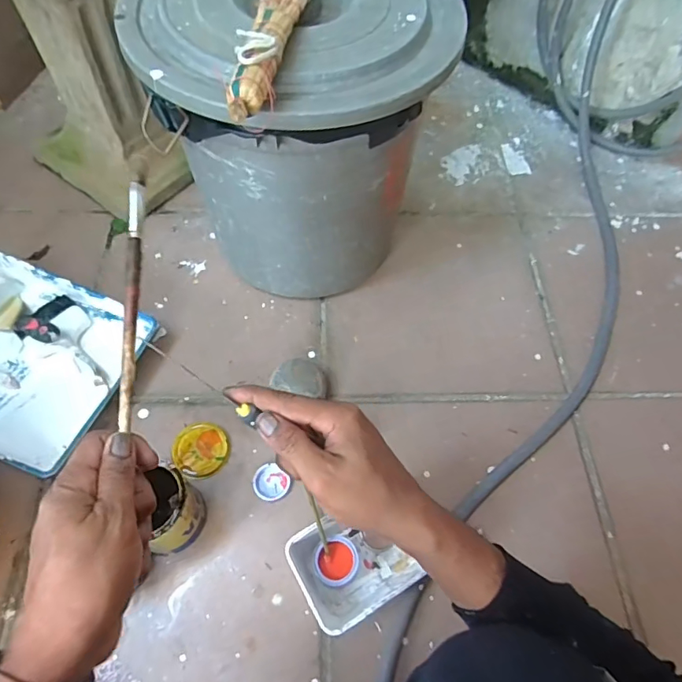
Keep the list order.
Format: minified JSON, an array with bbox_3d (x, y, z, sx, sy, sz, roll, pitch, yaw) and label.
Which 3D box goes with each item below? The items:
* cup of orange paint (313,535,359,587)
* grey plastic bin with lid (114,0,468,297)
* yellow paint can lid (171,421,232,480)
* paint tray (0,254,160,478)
[{"bbox_3d":[-0.007,0.285,0.626,0.054,0.041,0.054,1,62,-3],"label":"cup of orange paint"},{"bbox_3d":[-0.069,-0.320,0.743,0.374,0.377,0.368,1,60,-2],"label":"grey plastic bin with lid"},{"bbox_3d":[-0.208,0.162,0.724,0.082,0.010,0.081,1,62,-3],"label":"yellow paint can lid"},{"bbox_3d":[-0.513,0.023,0.765,0.361,0.087,0.279,20,61,9],"label":"paint tray"}]

